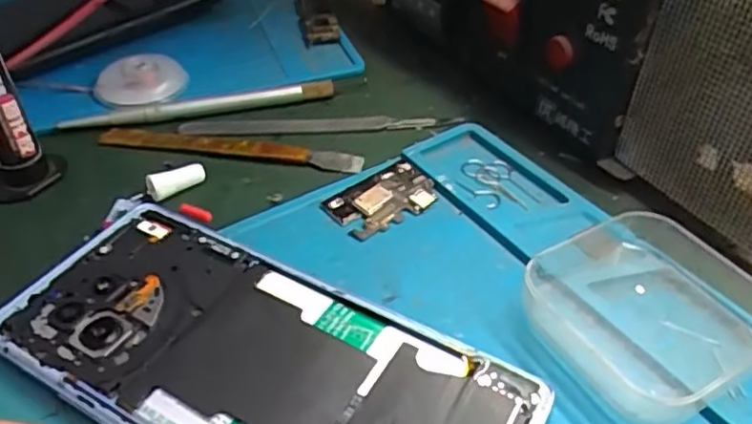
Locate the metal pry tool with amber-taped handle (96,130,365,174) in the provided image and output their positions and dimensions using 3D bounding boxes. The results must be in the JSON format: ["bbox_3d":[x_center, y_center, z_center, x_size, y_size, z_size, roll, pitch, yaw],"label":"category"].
[{"bbox_3d":[-0.066,-0.029,0.285,0.122,0.006,0.012,7,43,10],"label":"metal pry tool with amber-taped handle"}]

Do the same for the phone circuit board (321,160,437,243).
[{"bbox_3d":[0.004,-0.005,0.254,0.042,0.004,0.029,-28,48,-26],"label":"phone circuit board"}]

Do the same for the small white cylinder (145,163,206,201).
[{"bbox_3d":[-0.082,-0.013,0.262,0.023,0.008,0.008,-18,44,-17],"label":"small white cylinder"}]

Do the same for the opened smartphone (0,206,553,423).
[{"bbox_3d":[-0.036,0.047,0.192,0.161,0.011,0.070,21,47,23],"label":"opened smartphone"}]

